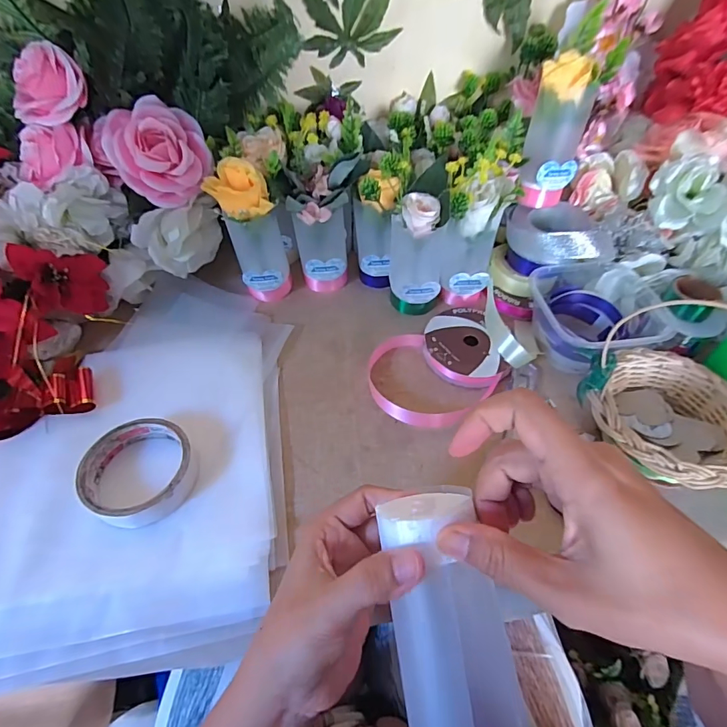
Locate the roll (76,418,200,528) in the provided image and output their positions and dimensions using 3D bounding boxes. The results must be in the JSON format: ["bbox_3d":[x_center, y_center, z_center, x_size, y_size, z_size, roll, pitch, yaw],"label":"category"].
[{"bbox_3d":[-0.185,0.086,0.359,0.084,0.022,0.092,2,51,-2],"label":"roll"}]

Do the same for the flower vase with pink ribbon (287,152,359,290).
[{"bbox_3d":[-0.044,-0.145,0.485,0.065,0.141,0.059,9,51,4],"label":"flower vase with pink ribbon"}]

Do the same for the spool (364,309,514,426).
[{"bbox_3d":[0.076,0.001,0.443,0.145,0.031,0.113,-22,55,-19],"label":"spool"}]

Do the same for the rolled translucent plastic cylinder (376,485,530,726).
[{"bbox_3d":[0.039,0.127,0.220,0.051,0.048,0.122,-9,83,-12],"label":"rolled translucent plastic cylinder"}]

